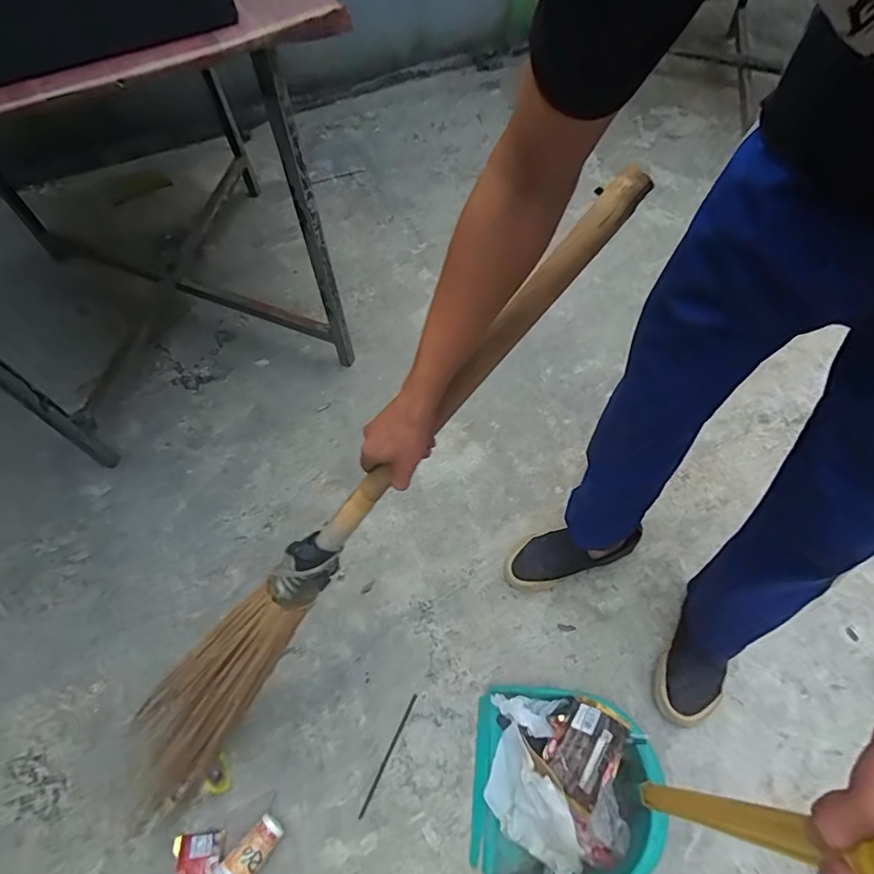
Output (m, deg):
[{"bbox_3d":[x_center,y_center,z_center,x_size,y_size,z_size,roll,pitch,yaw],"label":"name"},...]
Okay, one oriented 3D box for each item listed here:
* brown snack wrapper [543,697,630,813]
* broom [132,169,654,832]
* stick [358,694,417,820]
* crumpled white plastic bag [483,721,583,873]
[{"bbox_3d":[0.234,0.494,0.789,0.096,0.044,0.129,34,66,16],"label":"brown snack wrapper"},{"bbox_3d":[-0.134,0.144,0.601,1.019,0.065,0.111,-50,61,17],"label":"broom"},{"bbox_3d":[-0.082,0.541,0.856,0.009,0.005,0.195,22,62,16],"label":"stick"},{"bbox_3d":[0.143,0.565,0.771,0.185,0.022,0.115,39,102,47],"label":"crumpled white plastic bag"}]

